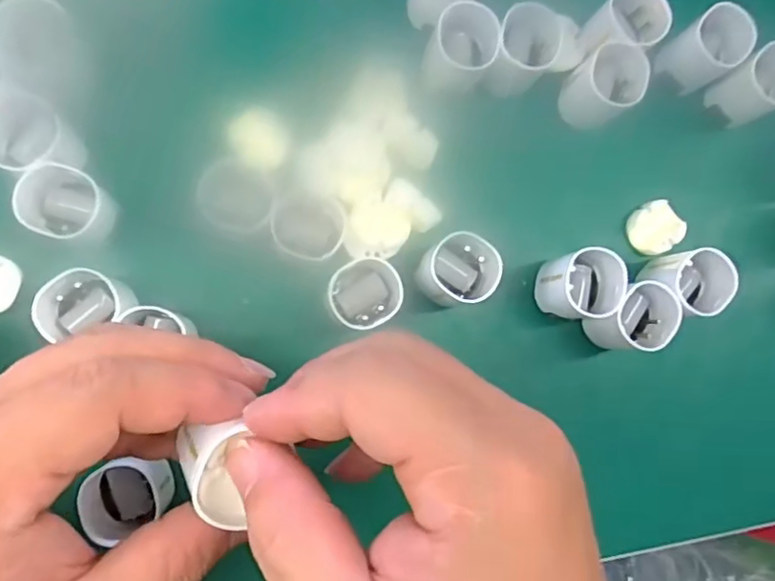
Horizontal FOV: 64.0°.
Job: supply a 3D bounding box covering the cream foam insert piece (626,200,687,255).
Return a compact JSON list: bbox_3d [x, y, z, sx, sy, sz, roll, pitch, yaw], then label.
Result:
[{"bbox_3d":[0.132,-0.031,0.309,0.024,0.014,0.024,0,88,-8],"label":"cream foam insert piece"}]

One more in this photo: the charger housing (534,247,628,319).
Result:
[{"bbox_3d":[0.088,-0.003,0.286,0.030,0.036,0.030,0,88,-8],"label":"charger housing"}]

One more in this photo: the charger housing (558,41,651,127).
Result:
[{"bbox_3d":[0.099,-0.095,0.295,0.035,0.036,0.028,-38,93,-8],"label":"charger housing"}]

